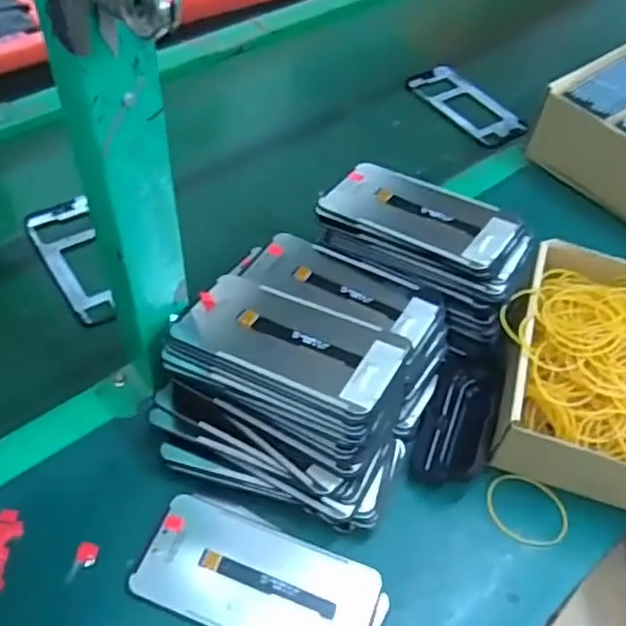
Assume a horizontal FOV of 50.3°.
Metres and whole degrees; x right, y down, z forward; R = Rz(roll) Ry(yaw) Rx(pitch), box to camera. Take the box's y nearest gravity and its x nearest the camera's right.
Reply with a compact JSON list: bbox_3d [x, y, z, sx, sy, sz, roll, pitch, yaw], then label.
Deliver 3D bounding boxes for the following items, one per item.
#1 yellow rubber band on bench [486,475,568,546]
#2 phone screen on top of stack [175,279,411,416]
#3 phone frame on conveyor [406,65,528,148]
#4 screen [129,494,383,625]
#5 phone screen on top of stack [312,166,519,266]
[{"bbox_3d":[0.157,0.145,0.491,0.058,0.006,0.052,8,53,-1],"label":"yellow rubber band on bench"},{"bbox_3d":[-0.016,0.016,0.459,0.158,0.011,0.070,20,52,22],"label":"phone screen on top of stack"},{"bbox_3d":[0.195,-0.262,0.834,0.085,0.007,0.168,-27,58,-24],"label":"phone frame on conveyor"},{"bbox_3d":[-0.036,0.178,0.442,0.154,0.007,0.073,19,56,11],"label":"screen"},{"bbox_3d":[0.086,-0.084,0.545,0.155,0.006,0.073,25,53,26],"label":"phone screen on top of stack"}]

